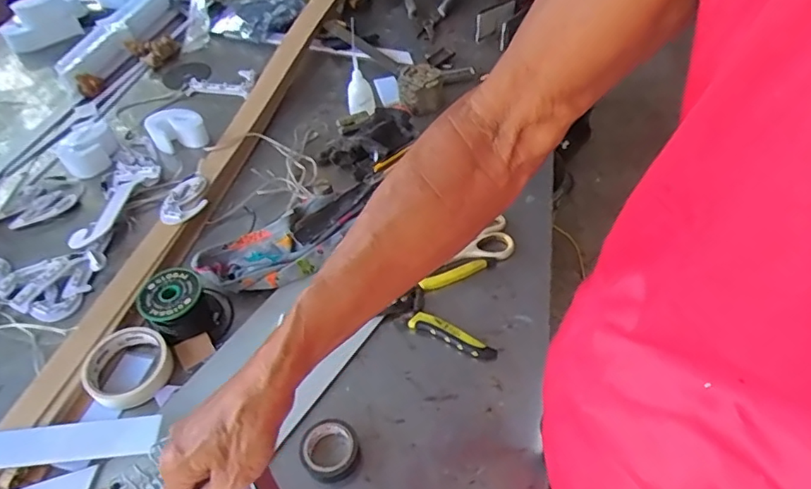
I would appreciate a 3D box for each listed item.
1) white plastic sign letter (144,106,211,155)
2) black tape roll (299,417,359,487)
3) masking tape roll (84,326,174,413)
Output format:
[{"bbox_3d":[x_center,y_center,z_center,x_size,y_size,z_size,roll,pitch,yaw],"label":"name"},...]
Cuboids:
[{"bbox_3d":[-0.369,-0.185,0.910,0.081,0.043,0.072,-29,52,-20],"label":"white plastic sign letter"},{"bbox_3d":[-0.073,0.201,0.548,0.054,0.019,0.055,-3,48,3],"label":"black tape roll"},{"bbox_3d":[-0.305,0.137,0.625,0.087,0.027,0.087,-3,48,3],"label":"masking tape roll"}]

